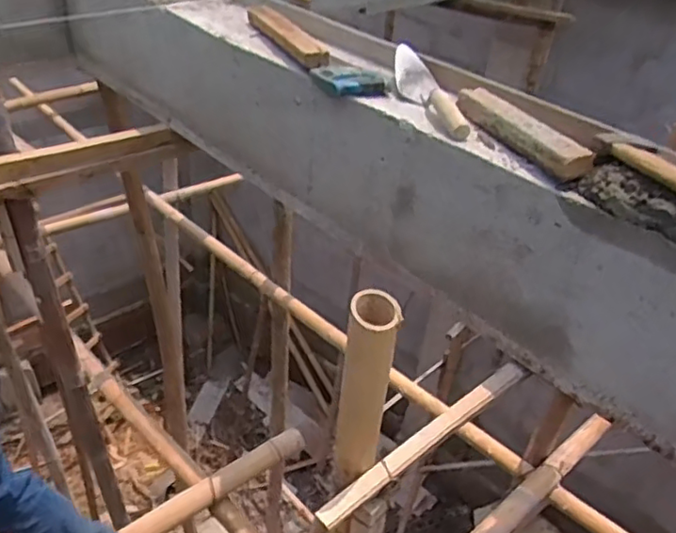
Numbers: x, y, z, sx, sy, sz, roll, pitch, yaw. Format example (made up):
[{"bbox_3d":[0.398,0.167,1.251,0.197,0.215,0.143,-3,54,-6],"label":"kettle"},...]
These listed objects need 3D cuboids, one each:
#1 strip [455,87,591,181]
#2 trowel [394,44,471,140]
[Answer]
[{"bbox_3d":[0.313,-0.242,1.087,0.059,0.041,0.336,-10,39,-21],"label":"strip"},{"bbox_3d":[0.173,-0.341,1.203,0.082,0.057,0.302,-5,38,-15],"label":"trowel"}]

